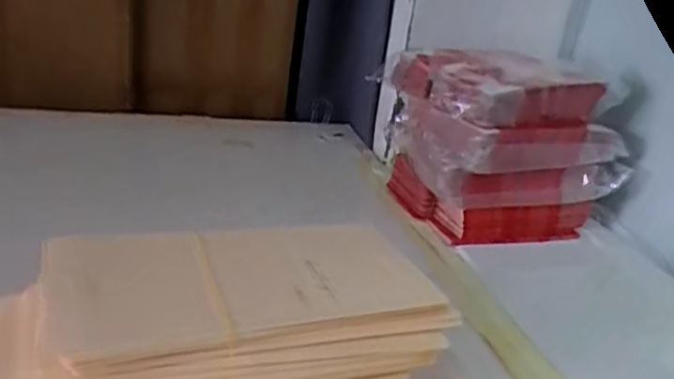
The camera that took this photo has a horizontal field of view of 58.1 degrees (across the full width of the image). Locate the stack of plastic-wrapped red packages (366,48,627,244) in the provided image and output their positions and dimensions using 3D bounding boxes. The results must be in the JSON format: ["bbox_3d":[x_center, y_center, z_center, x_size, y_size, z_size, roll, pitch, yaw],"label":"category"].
[{"bbox_3d":[0.207,-0.058,0.757,0.246,0.203,0.184,-3,25,-21],"label":"stack of plastic-wrapped red packages"}]

